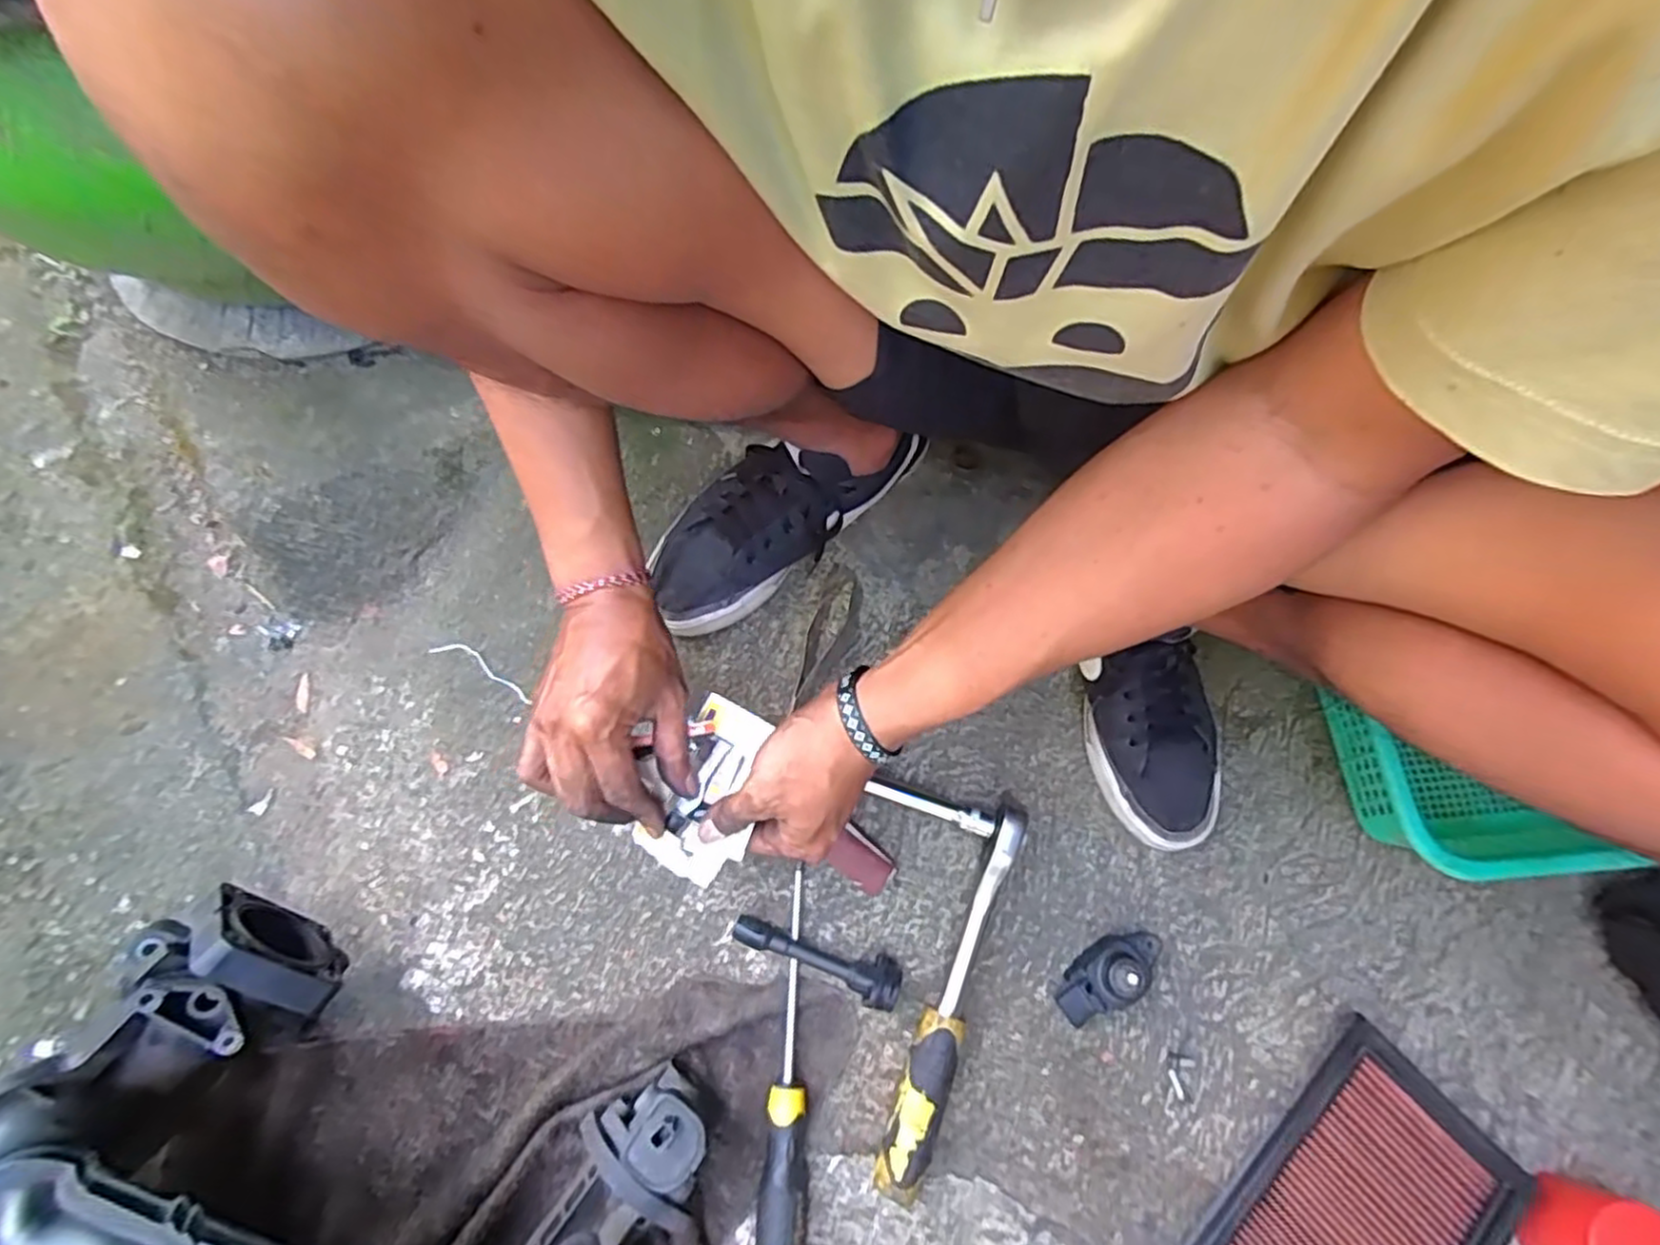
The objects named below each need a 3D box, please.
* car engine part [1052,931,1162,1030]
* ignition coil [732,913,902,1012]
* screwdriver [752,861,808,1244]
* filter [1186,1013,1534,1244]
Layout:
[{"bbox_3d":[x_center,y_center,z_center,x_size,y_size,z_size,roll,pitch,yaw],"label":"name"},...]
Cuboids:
[{"bbox_3d":[0.199,0.246,0.521,0.084,0.046,0.036,-26,71,-13],"label":"car engine part"},{"bbox_3d":[-0.009,0.232,0.519,0.117,0.031,0.031,22,64,4],"label":"ignition coil"},{"bbox_3d":[-0.030,0.299,0.500,0.030,0.023,0.245,3,67,-2],"label":"screwdriver"},{"bbox_3d":[0.332,0.399,0.477,0.231,0.039,0.137,-39,75,-17],"label":"filter"}]

